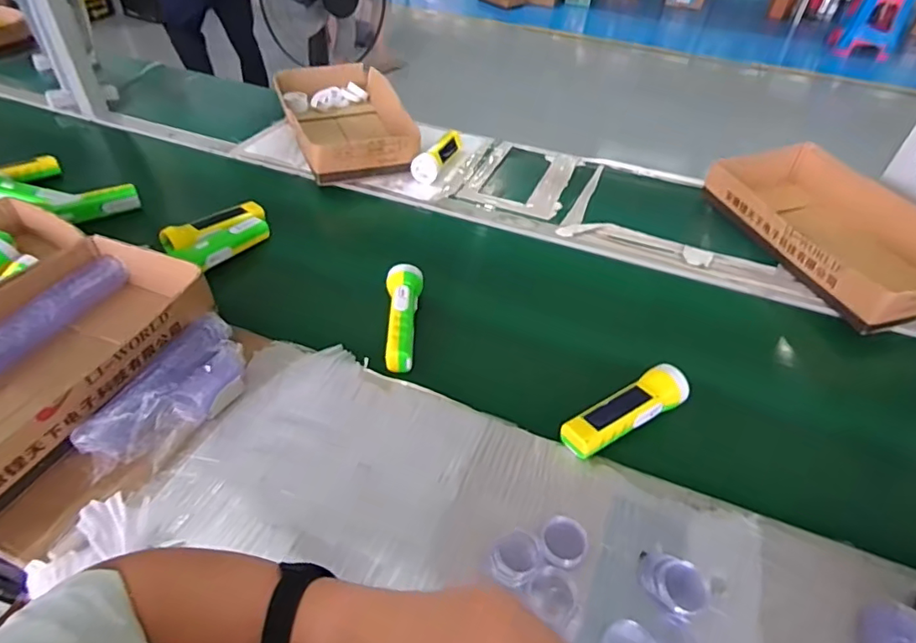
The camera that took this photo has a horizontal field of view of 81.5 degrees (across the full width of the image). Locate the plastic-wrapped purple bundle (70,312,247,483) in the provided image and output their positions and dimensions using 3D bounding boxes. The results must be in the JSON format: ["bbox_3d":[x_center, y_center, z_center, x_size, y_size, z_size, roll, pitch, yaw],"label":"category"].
[{"bbox_3d":[-0.326,0.081,0.616,0.102,0.046,0.215,20,47,15],"label":"plastic-wrapped purple bundle"}]

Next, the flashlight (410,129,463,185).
[{"bbox_3d":[-0.040,-0.339,1.077,0.051,0.042,0.168,17,46,13],"label":"flashlight"}]

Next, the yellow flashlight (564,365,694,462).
[{"bbox_3d":[0.199,0.105,0.631,0.172,0.037,0.050,-21,50,-23],"label":"yellow flashlight"}]

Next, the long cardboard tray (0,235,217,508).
[{"bbox_3d":[-0.495,0.061,0.602,0.217,0.084,0.427,20,47,15],"label":"long cardboard tray"}]

